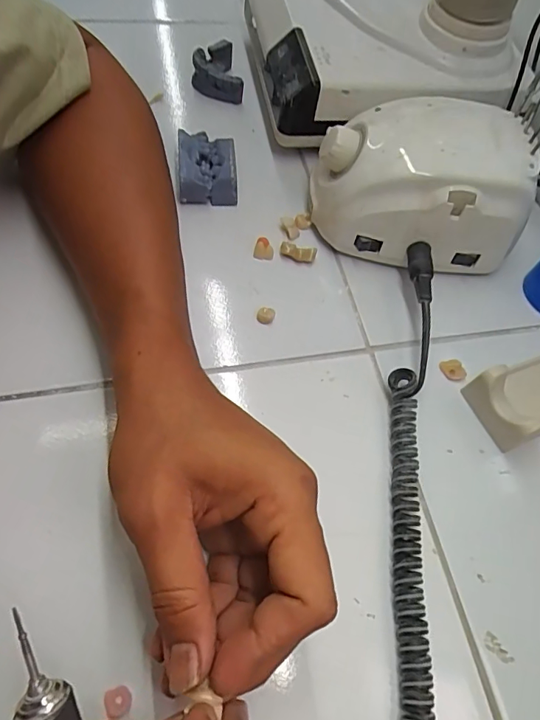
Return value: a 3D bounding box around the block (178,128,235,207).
[{"bbox_3d":[-0.046,-0.143,0.352,0.041,0.029,0.046,0,62,-8],"label":"block"}]

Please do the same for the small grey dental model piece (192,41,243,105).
[{"bbox_3d":[-0.050,-0.262,0.429,0.040,0.029,0.058,-9,63,-13],"label":"small grey dental model piece"}]

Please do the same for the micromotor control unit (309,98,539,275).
[{"bbox_3d":[0.101,-0.119,0.333,0.134,0.085,0.102,-5,62,-9],"label":"micromotor control unit"}]

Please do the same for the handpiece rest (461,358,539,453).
[{"bbox_3d":[0.173,0.019,0.296,0.090,0.035,0.045,-17,65,-16],"label":"handpiece rest"}]

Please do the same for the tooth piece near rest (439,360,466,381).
[{"bbox_3d":[0.122,0.007,0.314,0.010,0.011,0.017,-37,72,-24],"label":"tooth piece near rest"}]

